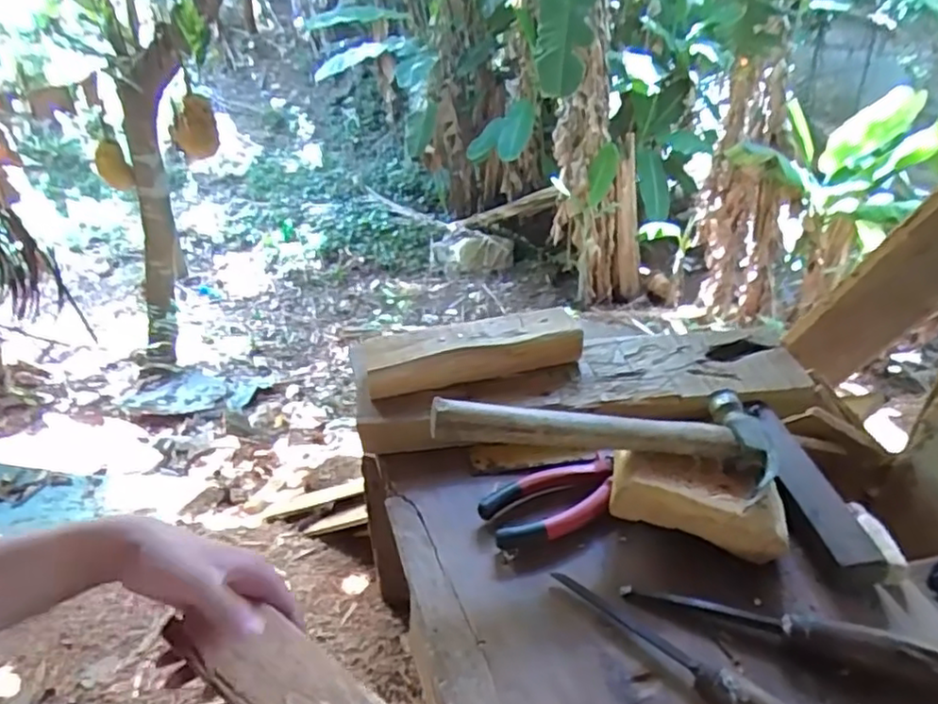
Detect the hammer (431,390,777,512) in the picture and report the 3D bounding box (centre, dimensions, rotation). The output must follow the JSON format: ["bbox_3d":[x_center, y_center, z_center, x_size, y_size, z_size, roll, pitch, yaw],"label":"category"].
[{"bbox_3d":[0.119,0.056,0.549,0.285,0.054,0.119,7,39,7],"label":"hammer"}]

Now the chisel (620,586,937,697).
[{"bbox_3d":[0.233,0.195,0.462,0.231,0.031,0.027,16,41,17],"label":"chisel"}]

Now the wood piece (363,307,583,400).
[{"bbox_3d":[0.007,-0.002,0.653,0.217,0.038,0.057,-9,40,-13],"label":"wood piece"}]

